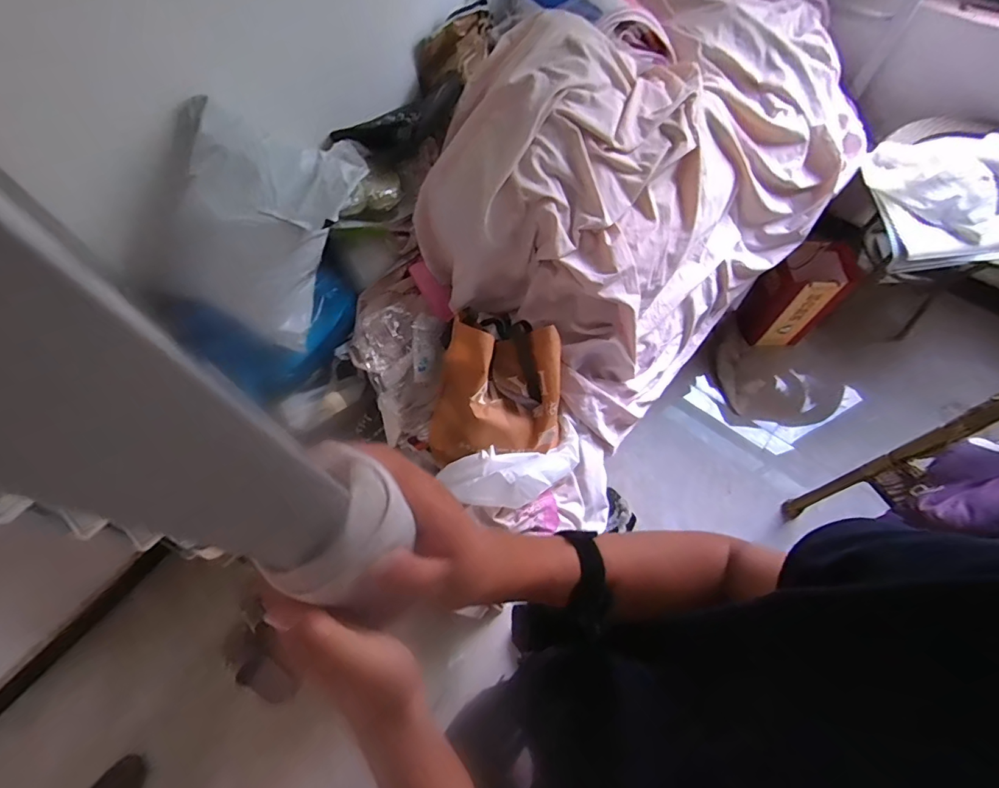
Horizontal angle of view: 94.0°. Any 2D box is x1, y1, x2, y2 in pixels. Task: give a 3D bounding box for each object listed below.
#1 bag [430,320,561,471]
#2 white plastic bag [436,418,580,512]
[{"bbox_3d":[-0.004,0.011,0.976,0.273,0.130,0.315,-1,100,-2],"label":"bag"},{"bbox_3d":[0.052,0.140,0.924,0.306,0.102,0.127,-17,63,-24],"label":"white plastic bag"}]

